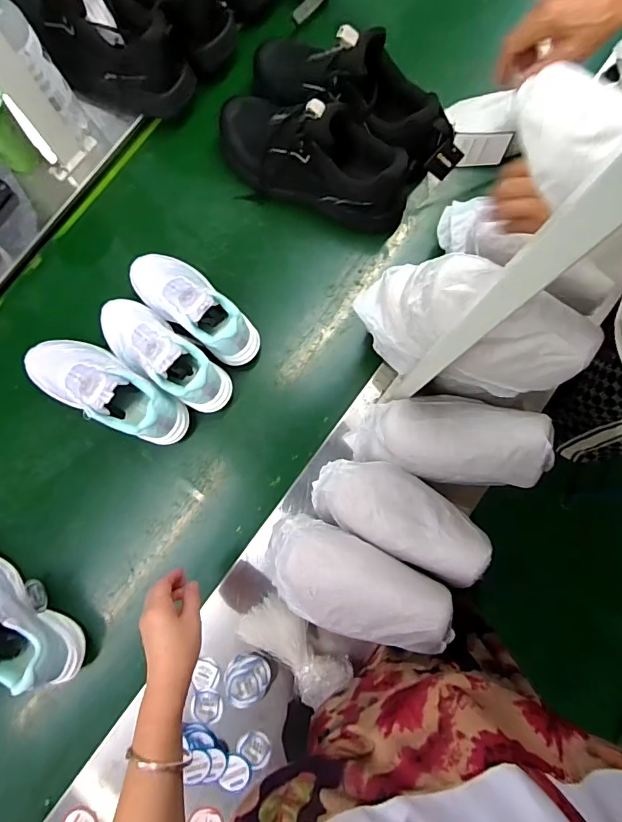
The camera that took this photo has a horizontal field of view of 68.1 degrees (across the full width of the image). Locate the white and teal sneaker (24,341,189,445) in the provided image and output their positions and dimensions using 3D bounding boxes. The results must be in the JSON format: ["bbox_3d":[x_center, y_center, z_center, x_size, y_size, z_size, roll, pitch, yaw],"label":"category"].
[{"bbox_3d":[-0.305,-0.033,0.678,0.250,0.116,0.096,28,84,3],"label":"white and teal sneaker"}]

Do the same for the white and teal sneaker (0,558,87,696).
[{"bbox_3d":[-0.437,0.291,0.636,0.252,0.119,0.093,41,85,4],"label":"white and teal sneaker"}]

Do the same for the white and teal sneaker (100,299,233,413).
[{"bbox_3d":[-0.223,-0.087,0.688,0.230,0.108,0.088,34,85,4],"label":"white and teal sneaker"}]

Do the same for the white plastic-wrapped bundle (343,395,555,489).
[{"bbox_3d":[0.164,0.036,0.599,0.269,0.090,0.113,4,82,33],"label":"white plastic-wrapped bundle"}]

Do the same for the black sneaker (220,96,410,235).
[{"bbox_3d":[0.003,-0.391,0.702,0.312,0.162,0.106,21,84,3],"label":"black sneaker"}]

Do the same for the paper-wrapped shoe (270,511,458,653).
[{"bbox_3d":[0.045,0.210,0.553,0.241,0.088,0.115,19,84,22],"label":"paper-wrapped shoe"}]

